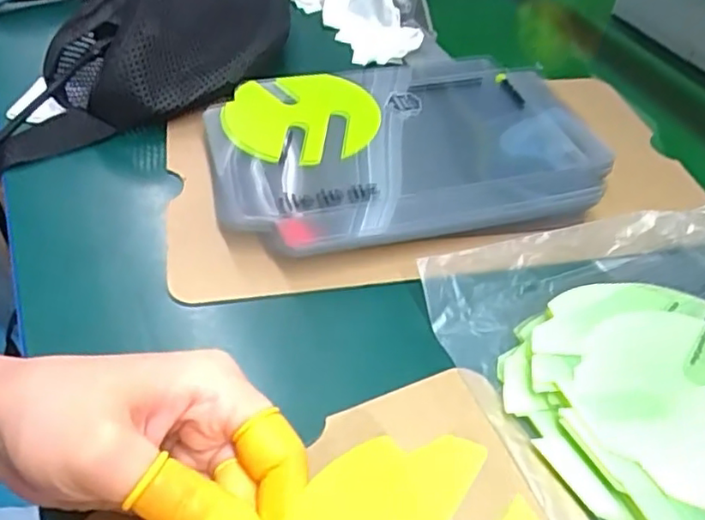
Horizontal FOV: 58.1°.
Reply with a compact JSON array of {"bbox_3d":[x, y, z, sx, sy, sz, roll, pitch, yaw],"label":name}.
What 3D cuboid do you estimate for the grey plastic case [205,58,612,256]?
[{"bbox_3d":[0.034,-0.077,0.404,0.243,0.019,0.175,-5,47,-10],"label":"grey plastic case"}]

